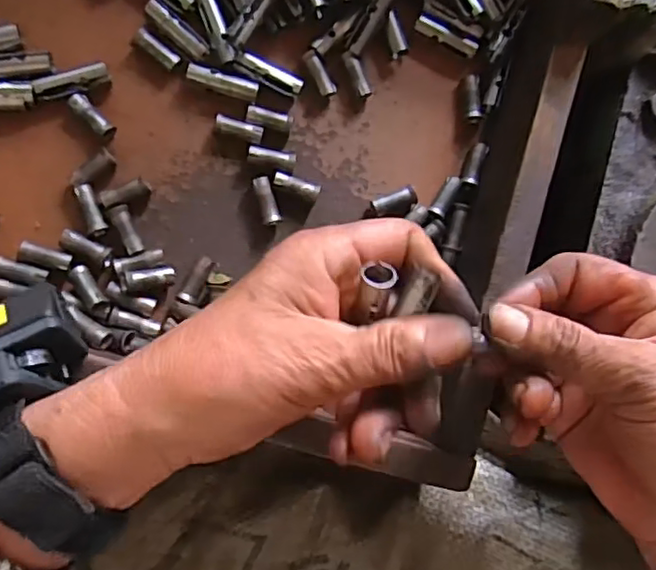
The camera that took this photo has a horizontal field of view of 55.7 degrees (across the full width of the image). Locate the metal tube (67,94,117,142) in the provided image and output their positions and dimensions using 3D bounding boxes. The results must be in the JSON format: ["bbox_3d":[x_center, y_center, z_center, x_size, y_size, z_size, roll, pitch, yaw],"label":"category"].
[{"bbox_3d":[-0.118,-0.084,0.312,0.009,0.009,0.025,-44,92,-8],"label":"metal tube"}]

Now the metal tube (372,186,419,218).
[{"bbox_3d":[0.036,-0.044,0.335,0.025,0.009,0.012,-22,89,-8],"label":"metal tube"}]

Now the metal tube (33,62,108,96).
[{"bbox_3d":[-0.128,-0.101,0.311,0.036,0.012,0.008,-19,89,-8],"label":"metal tube"}]

